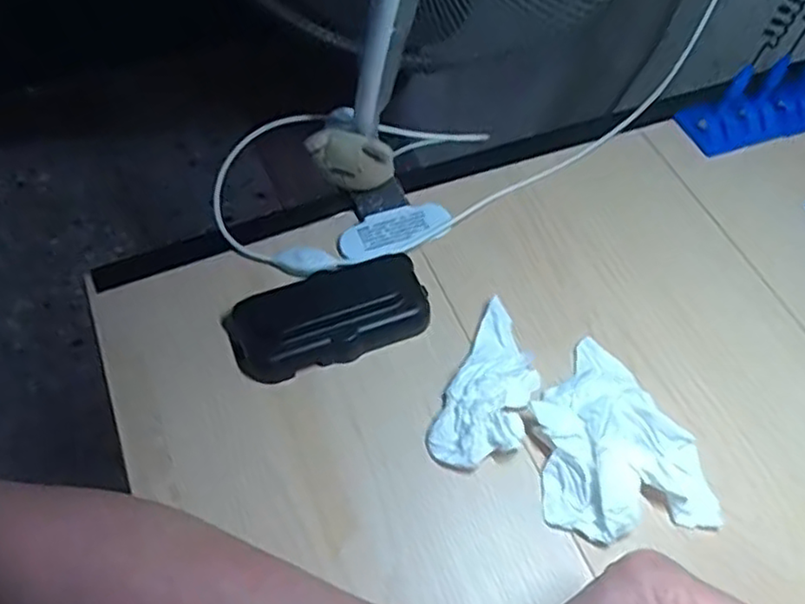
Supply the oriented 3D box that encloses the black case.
[{"bbox_3d":[-0.040,0.007,0.389,0.113,0.024,0.050,-19,60,-15],"label":"black case"}]

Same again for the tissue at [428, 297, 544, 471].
[{"bbox_3d":[0.050,0.046,0.372,0.043,0.020,0.097,22,59,11],"label":"tissue"}]

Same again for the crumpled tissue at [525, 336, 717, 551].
[{"bbox_3d":[0.110,0.068,0.362,0.084,0.021,0.104,-7,58,-8],"label":"crumpled tissue"}]

